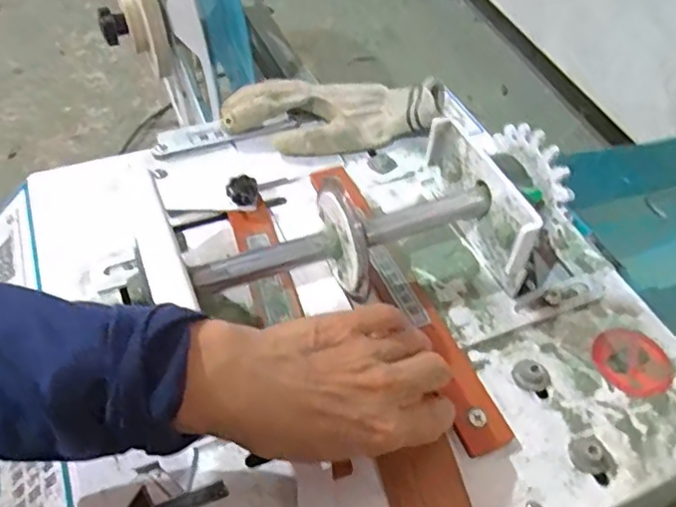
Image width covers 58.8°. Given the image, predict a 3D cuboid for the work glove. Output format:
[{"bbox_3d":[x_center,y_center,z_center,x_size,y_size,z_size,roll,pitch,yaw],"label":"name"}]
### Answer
[{"bbox_3d":[-0.001,-0.130,0.549,0.204,0.036,0.088,-2,50,-6],"label":"work glove"}]

